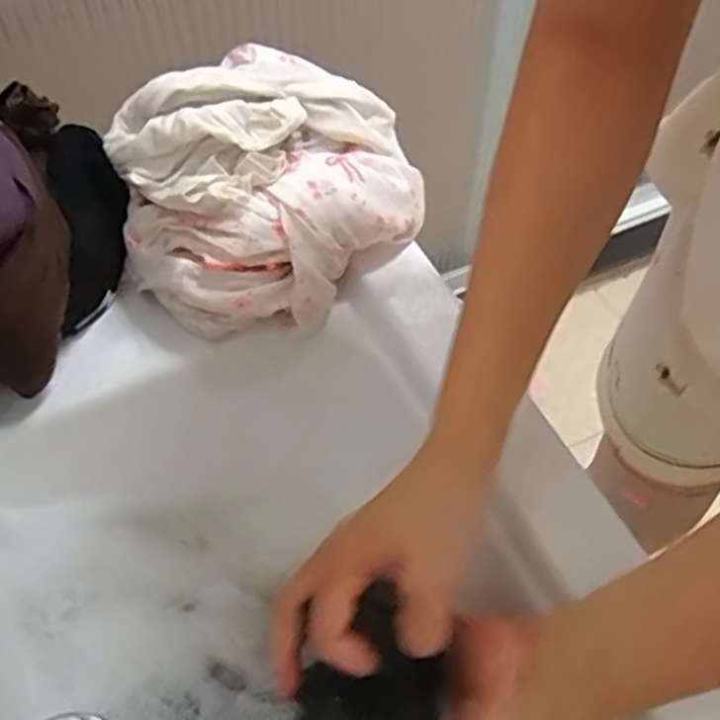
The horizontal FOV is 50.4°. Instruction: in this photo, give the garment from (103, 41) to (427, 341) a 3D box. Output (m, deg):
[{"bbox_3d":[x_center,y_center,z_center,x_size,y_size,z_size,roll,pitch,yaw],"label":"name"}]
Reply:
[{"bbox_3d":[-0.055,-0.119,0.537,0.220,0.143,0.160,-21,57,-16],"label":"garment"}]

